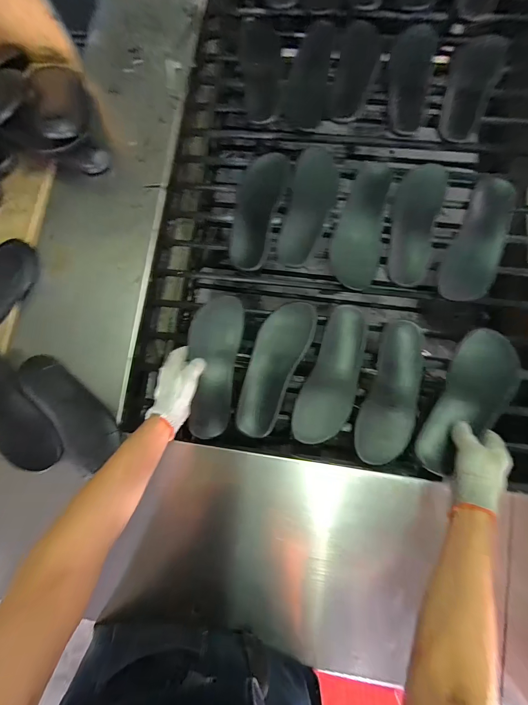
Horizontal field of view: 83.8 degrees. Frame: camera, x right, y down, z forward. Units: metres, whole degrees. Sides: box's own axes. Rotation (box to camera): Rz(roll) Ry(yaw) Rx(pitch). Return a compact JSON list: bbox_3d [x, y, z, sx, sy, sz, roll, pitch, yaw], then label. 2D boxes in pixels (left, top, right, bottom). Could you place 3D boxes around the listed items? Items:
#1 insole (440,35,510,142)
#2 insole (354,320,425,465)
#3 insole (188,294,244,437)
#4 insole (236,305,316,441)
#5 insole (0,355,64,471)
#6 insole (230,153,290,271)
[{"bbox_3d":[0.420,-0.536,0.595,0.088,0.031,0.227,18,83,6],"label":"insole"},{"bbox_3d":[0.227,0.071,0.506,0.089,0.028,0.242,16,83,6],"label":"insole"},{"bbox_3d":[-0.089,0.021,0.531,0.090,0.050,0.249,3,76,4],"label":"insole"},{"bbox_3d":[0.017,0.021,0.524,0.087,0.023,0.250,21,83,7],"label":"insole"},{"bbox_3d":[-0.457,0.101,0.519,0.094,0.023,0.254,-40,81,-3],"label":"insole"},{"bbox_3d":[-0.013,-0.285,0.571,0.085,0.013,0.258,11,82,5],"label":"insole"}]

